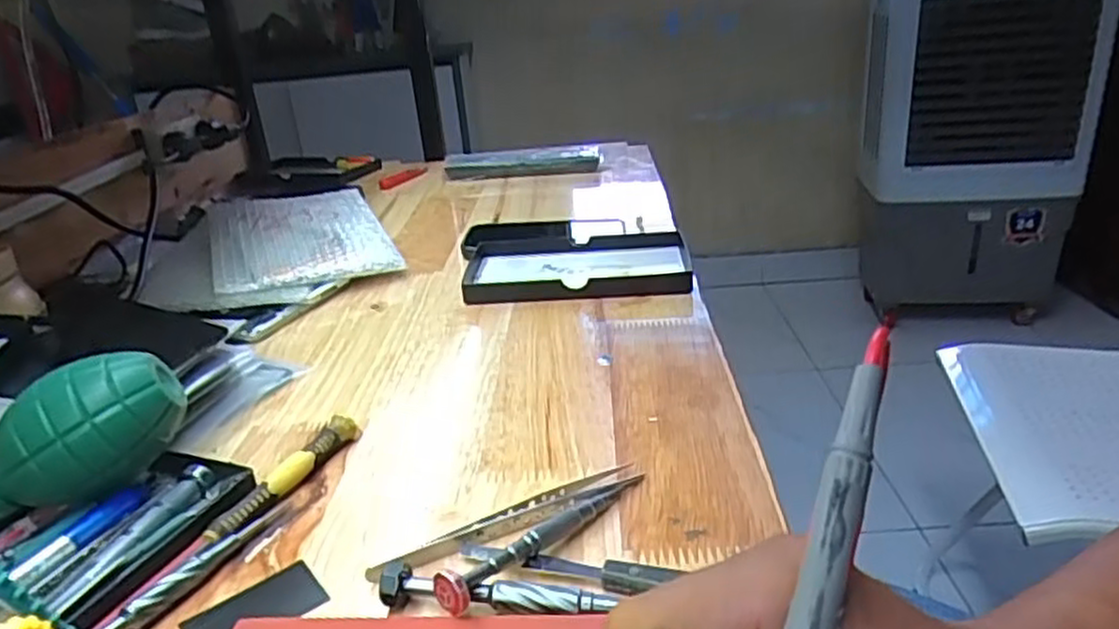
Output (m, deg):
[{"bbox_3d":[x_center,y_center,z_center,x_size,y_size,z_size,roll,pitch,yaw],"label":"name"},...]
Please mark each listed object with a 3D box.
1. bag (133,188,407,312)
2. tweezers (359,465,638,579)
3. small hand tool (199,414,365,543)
[{"bbox_3d":[-0.259,-0.059,0.677,0.198,0.044,0.250,-14,25,-19],"label":"bag"},{"bbox_3d":[-0.020,0.091,0.335,0.130,0.008,0.015,-16,25,-23],"label":"tweezers"},{"bbox_3d":[-0.134,0.080,0.370,0.012,0.017,0.096,6,26,25],"label":"small hand tool"}]

